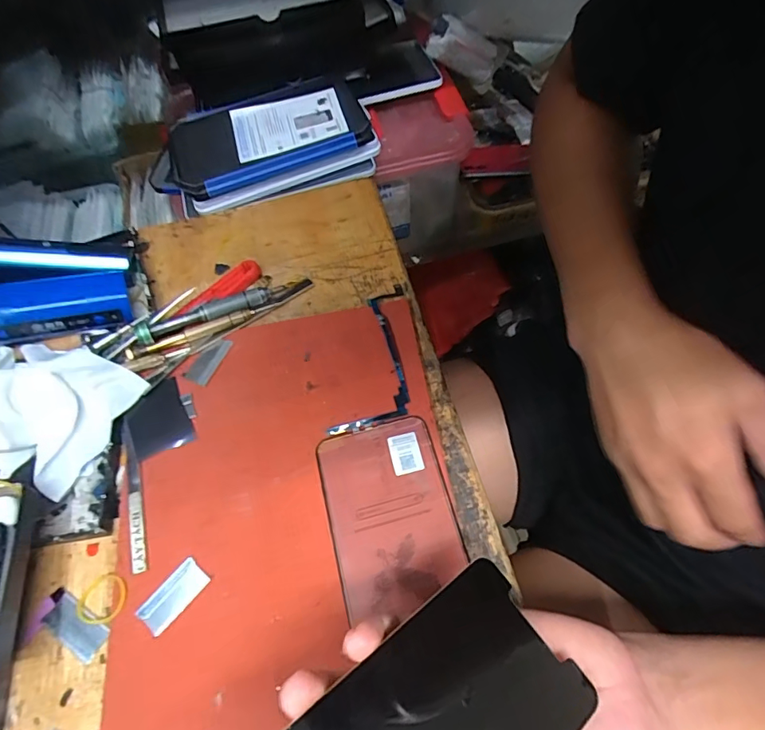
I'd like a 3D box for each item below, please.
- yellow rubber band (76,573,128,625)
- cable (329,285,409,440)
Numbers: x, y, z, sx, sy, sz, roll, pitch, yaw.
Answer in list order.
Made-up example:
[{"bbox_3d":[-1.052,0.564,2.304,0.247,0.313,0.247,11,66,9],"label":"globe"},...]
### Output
[{"bbox_3d":[-0.160,0.134,0.280,0.031,0.004,0.026,-13,59,7],"label":"yellow rubber band"},{"bbox_3d":[0.002,-0.006,0.339,0.045,0.004,0.126,11,63,9],"label":"cable"}]

